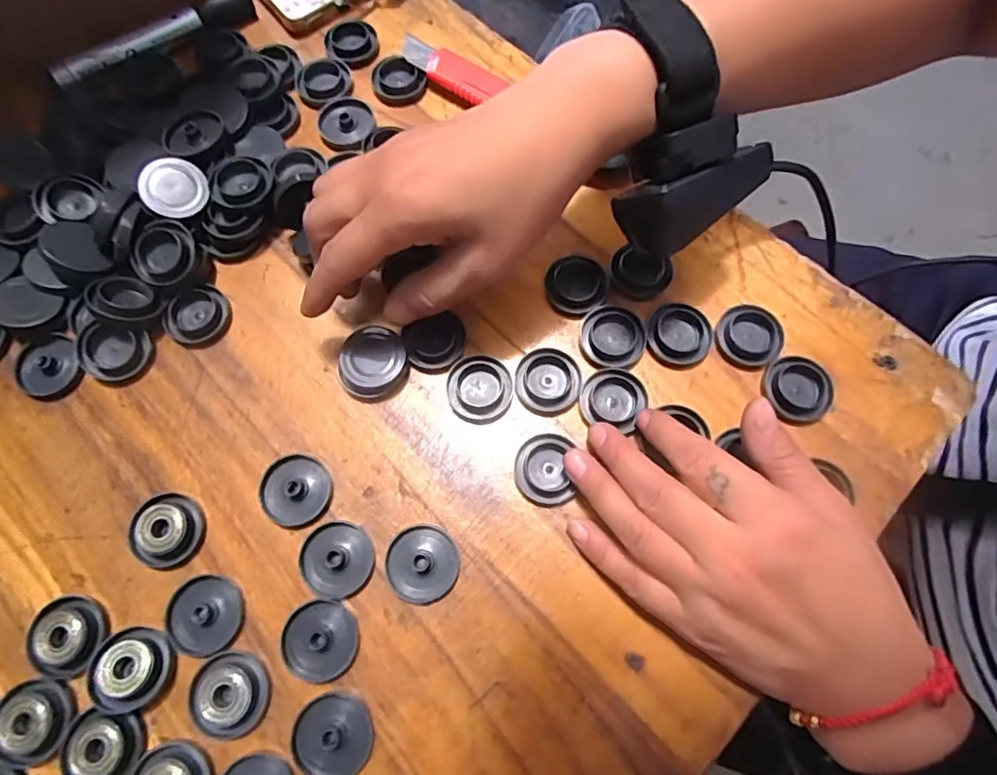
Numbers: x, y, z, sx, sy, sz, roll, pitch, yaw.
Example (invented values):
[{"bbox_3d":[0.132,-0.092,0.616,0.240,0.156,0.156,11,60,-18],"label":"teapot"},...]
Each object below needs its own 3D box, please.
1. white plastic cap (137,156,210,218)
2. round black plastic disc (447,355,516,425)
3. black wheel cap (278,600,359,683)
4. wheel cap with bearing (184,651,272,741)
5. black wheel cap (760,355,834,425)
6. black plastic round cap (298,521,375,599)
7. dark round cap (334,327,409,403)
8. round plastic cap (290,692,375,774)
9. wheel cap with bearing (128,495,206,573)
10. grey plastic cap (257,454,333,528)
[{"bbox_3d":[-0.171,-0.105,0.299,0.037,0.005,0.031,40,77,12],"label":"white plastic cap"},{"bbox_3d":[-0.009,0.001,0.284,0.032,0.007,0.033,0,73,0],"label":"round black plastic disc"},{"bbox_3d":[-0.078,0.110,0.248,0.032,0.004,0.031,0,73,0],"label":"black wheel cap"},{"bbox_3d":[-0.114,0.129,0.239,0.031,0.009,0.032,0,73,0],"label":"wheel cap with bearing"},{"bbox_3d":[0.148,0.001,0.281,0.029,0.008,0.032,-38,76,-11],"label":"black wheel cap"},{"bbox_3d":[-0.074,0.078,0.259,0.032,0.005,0.031,0,73,0],"label":"black plastic round cap"},{"bbox_3d":[-0.062,-0.011,0.284,0.034,0.006,0.037,1,86,-7],"label":"dark round cap"},{"bbox_3d":[-0.069,0.145,0.236,0.033,0.007,0.031,0,73,0],"label":"round plastic cap"},{"bbox_3d":[-0.153,0.065,0.261,0.031,0.011,0.031,0,73,0],"label":"wheel cap with bearing"},{"bbox_3d":[-0.096,0.048,0.269,0.032,0.007,0.033,0,73,0],"label":"grey plastic cap"}]

